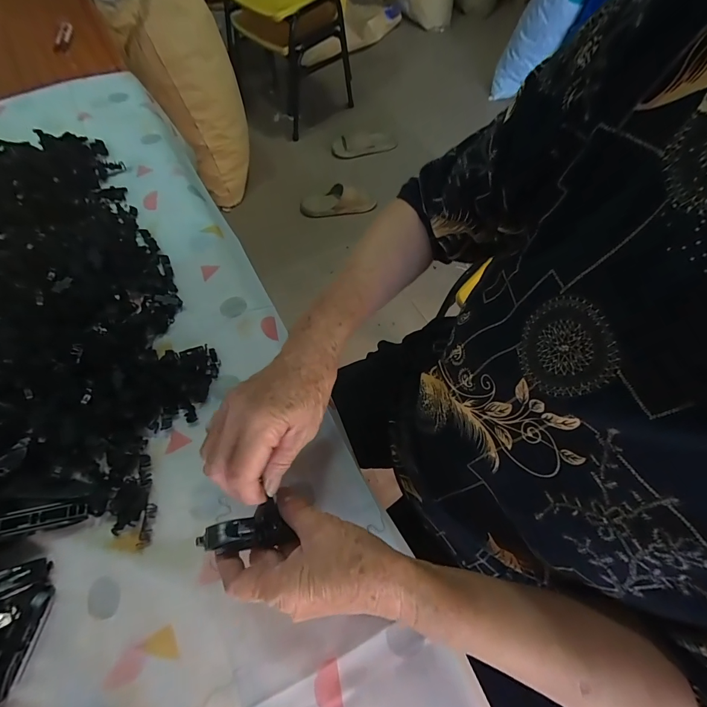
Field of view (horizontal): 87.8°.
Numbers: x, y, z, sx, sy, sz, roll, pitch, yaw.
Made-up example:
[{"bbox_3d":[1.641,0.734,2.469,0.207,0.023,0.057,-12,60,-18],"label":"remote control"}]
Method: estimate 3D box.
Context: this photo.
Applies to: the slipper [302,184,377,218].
[{"bbox_3d":[-0.059,-0.573,1.370,0.278,0.058,0.099,-7,62,-5],"label":"slipper"}]

